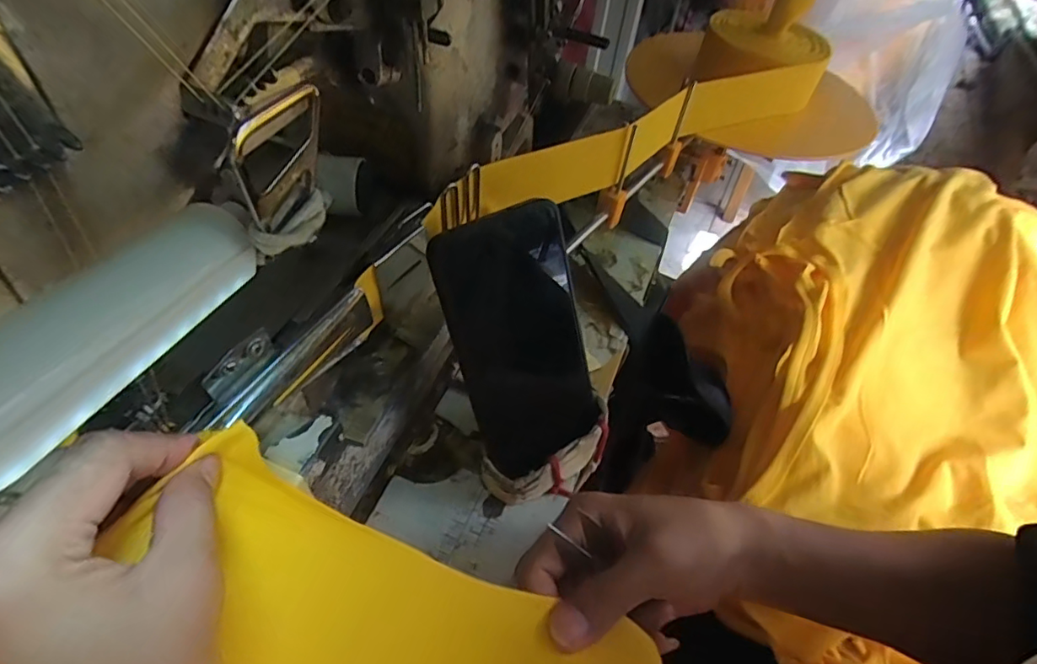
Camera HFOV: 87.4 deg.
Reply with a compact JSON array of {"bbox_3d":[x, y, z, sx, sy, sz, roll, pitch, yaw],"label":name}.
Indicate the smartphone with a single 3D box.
[{"bbox_3d":[0.004,0.012,0.322,0.079,0.169,0.011,-20,31,-12],"label":"smartphone"}]

